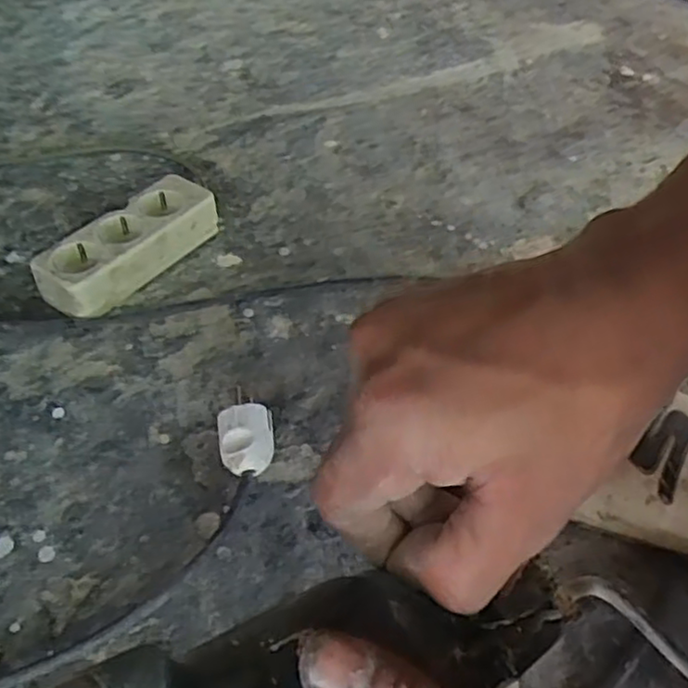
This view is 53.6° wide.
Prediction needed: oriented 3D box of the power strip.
[{"bbox_3d":[-0.177,-0.081,0.566,0.057,0.044,0.152,30,56,21],"label":"power strip"}]

